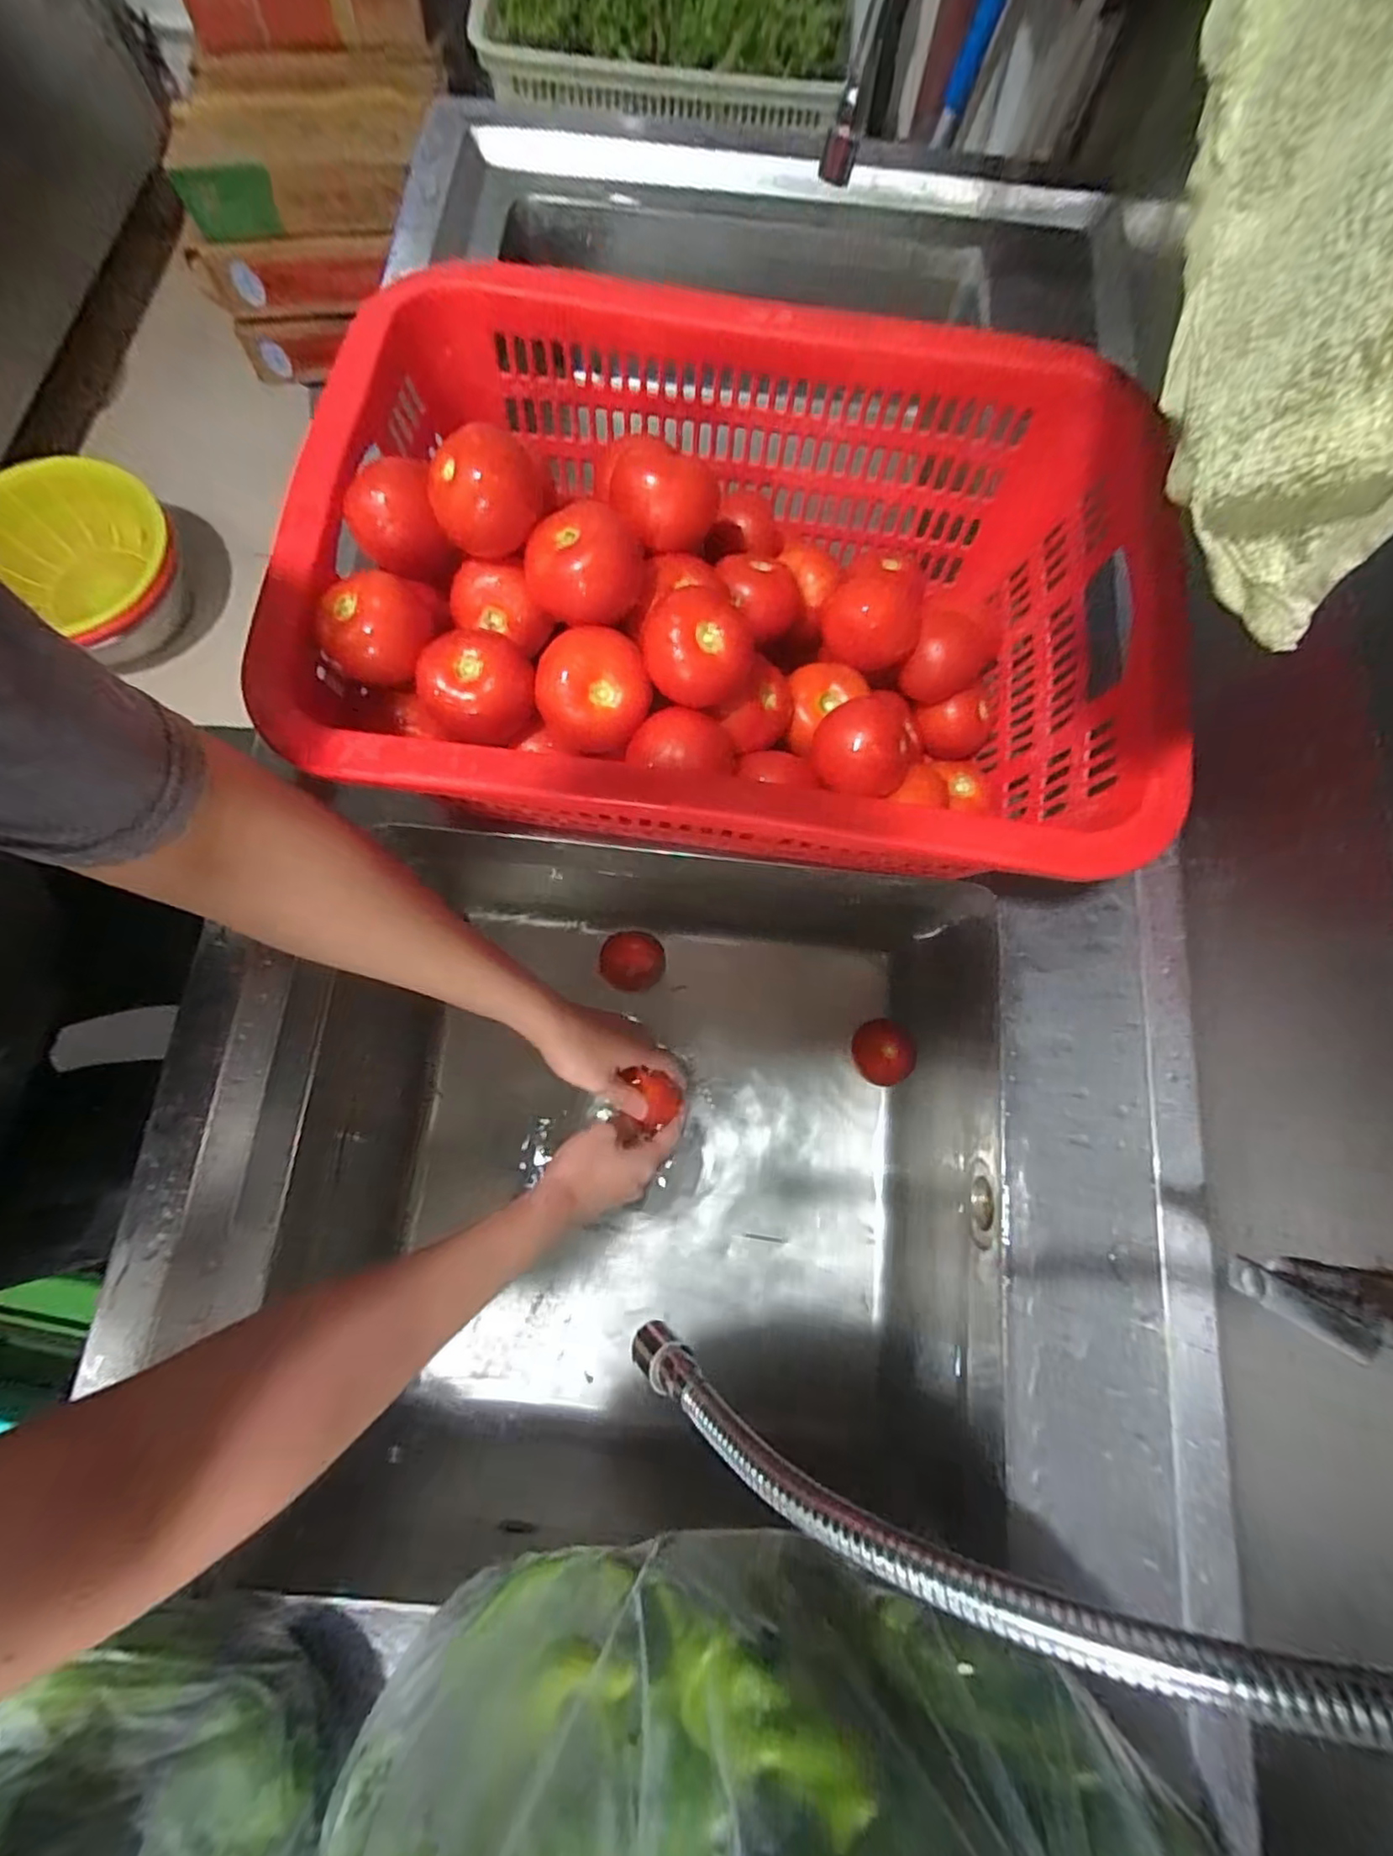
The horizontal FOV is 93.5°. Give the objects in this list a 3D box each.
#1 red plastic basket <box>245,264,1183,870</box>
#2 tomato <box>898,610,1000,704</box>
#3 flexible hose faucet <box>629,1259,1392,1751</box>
[{"bbox_3d":[0.028,-0.210,0.453,0.502,0.164,0.355,7,76,0],"label":"red plastic basket"},{"bbox_3d":[0.184,-0.203,0.486,0.054,0.049,0.049,-5,76,-3],"label":"tomato"},{"bbox_3d":[0.142,0.196,0.248,0.334,0.188,0.059,-7,77,-3],"label":"flexible hose faucet"}]

